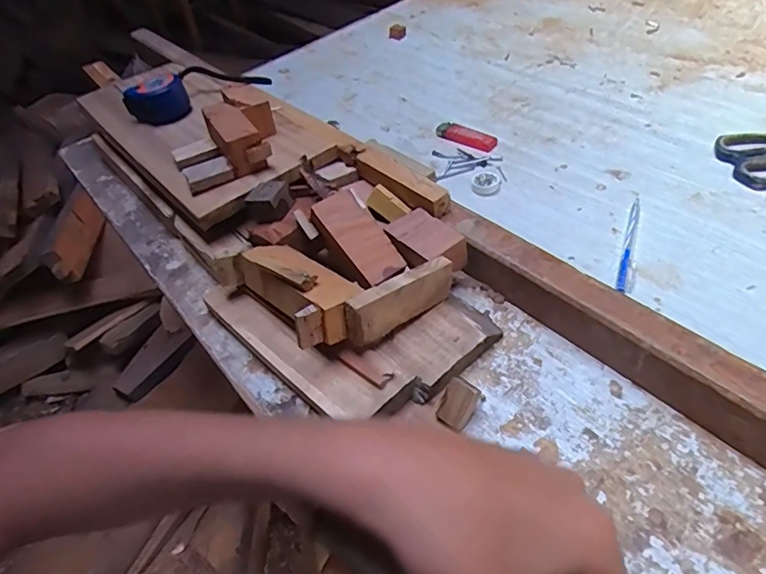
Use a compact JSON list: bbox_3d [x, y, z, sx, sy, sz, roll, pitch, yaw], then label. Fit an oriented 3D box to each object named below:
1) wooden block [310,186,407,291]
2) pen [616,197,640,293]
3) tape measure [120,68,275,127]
[{"bbox_3d":[-0.024,-0.041,0.447,0.048,0.020,0.095,-30,70,-20],"label":"wooden block"},{"bbox_3d":[0.237,-0.044,0.496,0.009,0.004,0.138,14,50,20],"label":"pen"},{"bbox_3d":[-0.249,-0.270,0.680,0.184,0.048,0.066,-36,51,-23],"label":"tape measure"}]

